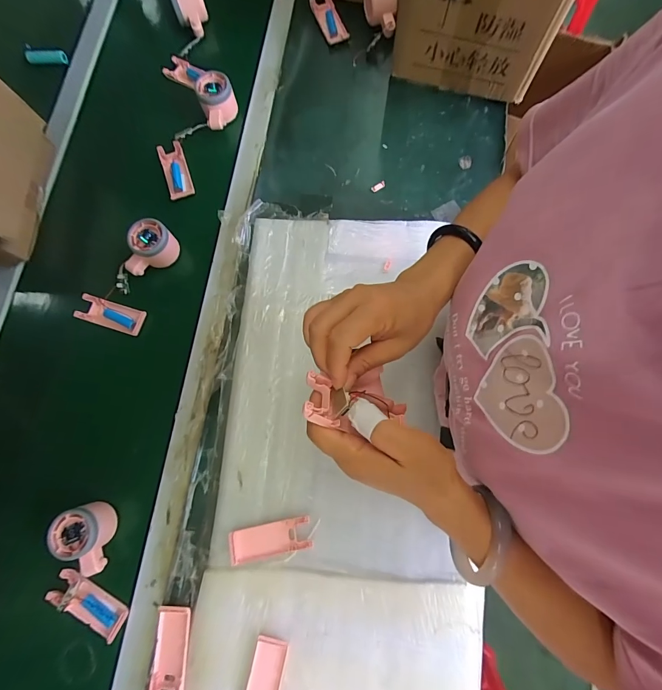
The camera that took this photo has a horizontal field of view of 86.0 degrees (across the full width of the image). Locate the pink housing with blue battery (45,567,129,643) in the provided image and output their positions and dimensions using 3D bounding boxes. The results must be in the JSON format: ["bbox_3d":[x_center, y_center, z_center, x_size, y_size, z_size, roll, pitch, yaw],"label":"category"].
[{"bbox_3d":[-0.311,0.332,0.454,0.106,0.014,0.038,28,79,7],"label":"pink housing with blue battery"}]

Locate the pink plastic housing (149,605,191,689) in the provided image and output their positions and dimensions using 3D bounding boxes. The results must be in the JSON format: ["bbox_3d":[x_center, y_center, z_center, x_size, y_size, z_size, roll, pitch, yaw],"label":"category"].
[{"bbox_3d":[-0.198,0.380,0.435,0.044,0.012,0.102,1,77,1],"label":"pink plastic housing"}]

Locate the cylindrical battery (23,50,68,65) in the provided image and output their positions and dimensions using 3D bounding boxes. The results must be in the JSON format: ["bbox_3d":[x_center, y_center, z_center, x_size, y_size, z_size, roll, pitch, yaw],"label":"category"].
[{"bbox_3d":[-0.518,-0.523,0.646,0.071,0.018,0.018,1,77,1],"label":"cylindrical battery"}]

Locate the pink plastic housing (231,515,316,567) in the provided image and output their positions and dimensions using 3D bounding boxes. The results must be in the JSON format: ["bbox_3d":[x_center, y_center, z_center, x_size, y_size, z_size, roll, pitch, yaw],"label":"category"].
[{"bbox_3d":[-0.079,0.253,0.462,0.104,0.006,0.039,-11,77,-2],"label":"pink plastic housing"}]

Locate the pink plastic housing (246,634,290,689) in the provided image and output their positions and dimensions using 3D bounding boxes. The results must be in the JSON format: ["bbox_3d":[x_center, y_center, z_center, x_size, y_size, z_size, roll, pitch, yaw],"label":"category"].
[{"bbox_3d":[-0.080,0.403,0.416,0.040,0.014,0.100,13,78,3],"label":"pink plastic housing"}]

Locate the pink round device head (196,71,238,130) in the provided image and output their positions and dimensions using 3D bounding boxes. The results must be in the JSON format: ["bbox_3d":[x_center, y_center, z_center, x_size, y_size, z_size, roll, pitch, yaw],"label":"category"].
[{"bbox_3d":[-0.187,-0.402,0.590,0.057,0.046,0.082,-15,77,-3],"label":"pink round device head"}]

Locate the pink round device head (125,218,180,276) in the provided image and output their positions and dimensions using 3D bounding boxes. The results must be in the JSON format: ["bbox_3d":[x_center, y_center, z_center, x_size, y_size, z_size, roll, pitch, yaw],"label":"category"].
[{"bbox_3d":[-0.274,-0.143,0.540,0.053,0.054,0.076,13,78,3],"label":"pink round device head"}]

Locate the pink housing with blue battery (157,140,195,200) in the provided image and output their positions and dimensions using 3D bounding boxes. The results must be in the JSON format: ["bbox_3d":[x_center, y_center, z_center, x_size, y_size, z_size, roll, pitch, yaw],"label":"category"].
[{"bbox_3d":[-0.259,-0.291,0.593,0.041,0.020,0.097,-20,78,-4],"label":"pink housing with blue battery"}]

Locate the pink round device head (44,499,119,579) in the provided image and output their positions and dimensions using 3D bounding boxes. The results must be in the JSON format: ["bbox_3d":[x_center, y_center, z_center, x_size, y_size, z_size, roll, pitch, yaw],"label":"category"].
[{"bbox_3d":[-0.315,0.250,0.456,0.059,0.049,0.083,-6,77,-1],"label":"pink round device head"}]

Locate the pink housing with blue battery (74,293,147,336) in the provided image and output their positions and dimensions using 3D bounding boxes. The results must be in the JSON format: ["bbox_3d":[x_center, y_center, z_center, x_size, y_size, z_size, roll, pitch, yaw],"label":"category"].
[{"bbox_3d":[-0.336,-0.048,0.539,0.102,0.013,0.040,17,78,4],"label":"pink housing with blue battery"}]

